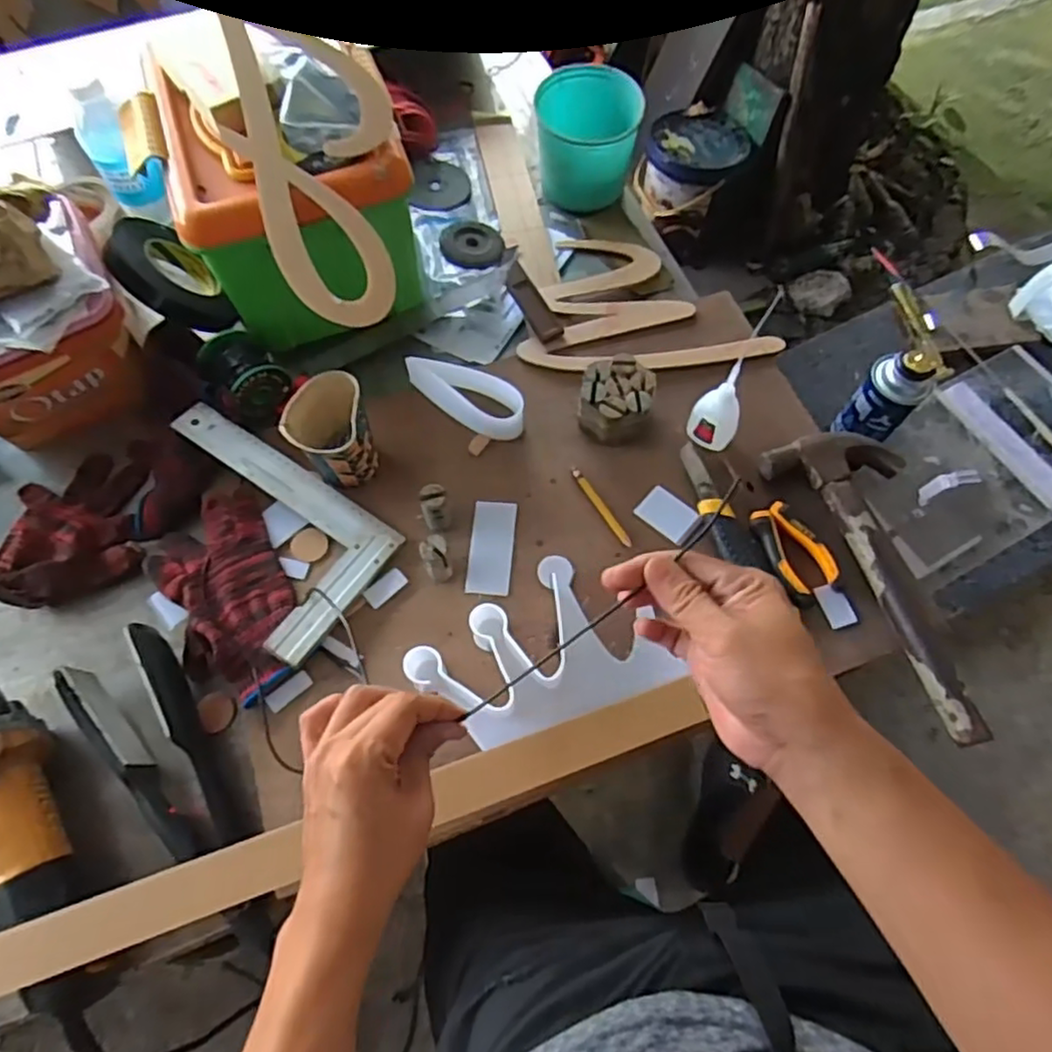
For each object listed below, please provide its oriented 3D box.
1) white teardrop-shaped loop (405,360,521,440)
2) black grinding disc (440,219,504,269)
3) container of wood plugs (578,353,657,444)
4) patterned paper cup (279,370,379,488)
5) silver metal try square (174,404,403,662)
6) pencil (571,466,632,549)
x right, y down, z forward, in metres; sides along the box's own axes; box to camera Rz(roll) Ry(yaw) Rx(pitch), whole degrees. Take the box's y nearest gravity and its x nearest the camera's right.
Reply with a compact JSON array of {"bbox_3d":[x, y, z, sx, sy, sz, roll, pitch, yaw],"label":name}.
[{"bbox_3d":[-0.065,-0.129,0.677,0.133,0.047,0.049,20,69,8],"label":"white teardrop-shaped loop"},{"bbox_3d":[-0.064,-0.338,0.796,0.073,0.012,0.082,-1,67,0],"label":"black grinding disc"},{"bbox_3d":[0.089,-0.125,0.660,0.069,0.052,0.073,0,67,0],"label":"container of wood plugs"},{"bbox_3d":[-0.178,-0.078,0.625,0.069,0.108,0.072,0,67,0],"label":"patterned paper cup"},{"bbox_3d":[-0.258,0.000,0.621,0.253,0.025,0.149,31,71,12],"label":"silver metal try square"},{"bbox_3d":[0.072,-0.020,0.637,0.009,0.004,0.098,-29,70,-11],"label":"pencil"}]

